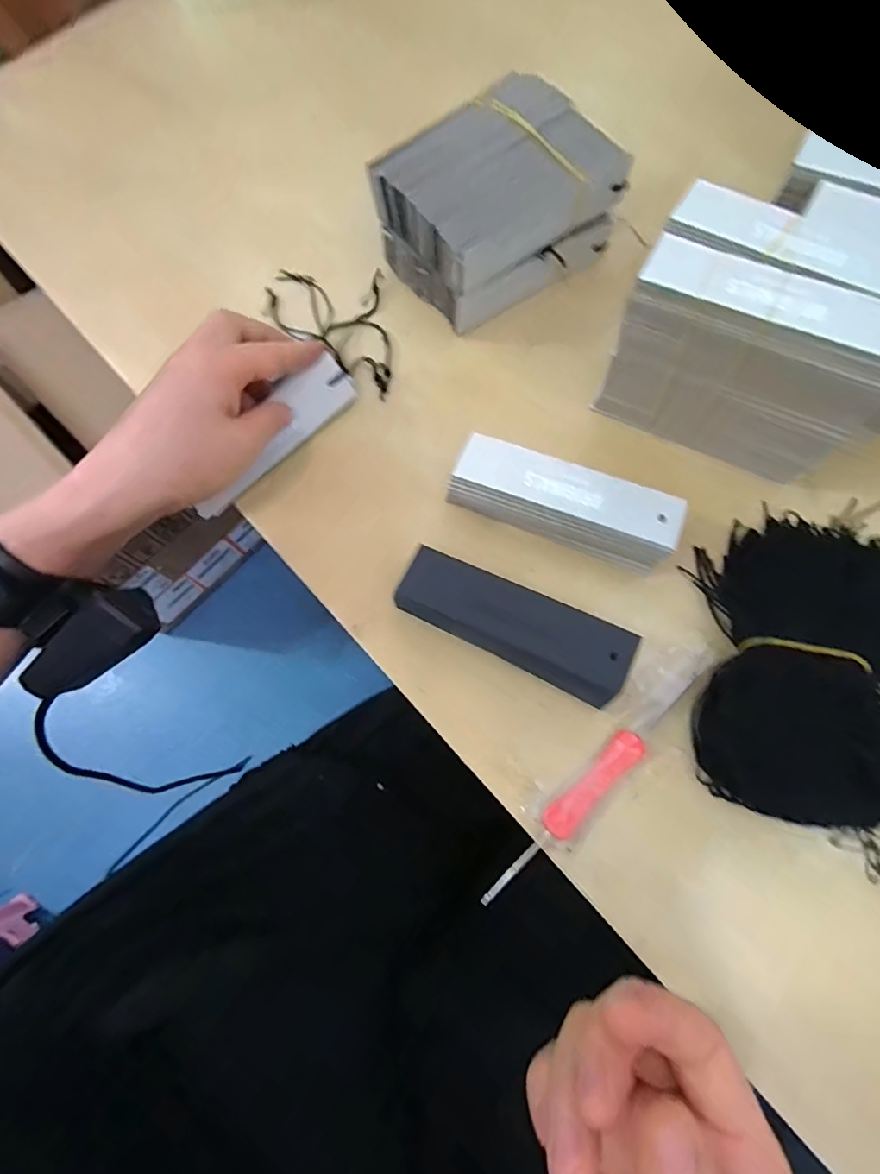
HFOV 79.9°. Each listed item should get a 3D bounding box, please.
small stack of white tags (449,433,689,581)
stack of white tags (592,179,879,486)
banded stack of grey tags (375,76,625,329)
[{"bbox_3d":[0.071,-0.048,0.307,0.125,0.033,0.043,21,75,10],"label":"small stack of white tags"},{"bbox_3d":[0.167,-0.128,0.290,0.128,0.102,0.072,30,75,11],"label":"stack of white tags"},{"bbox_3d":[0.038,-0.252,0.357,0.135,0.079,0.102,-34,73,-7],"label":"banded stack of grey tags"}]

